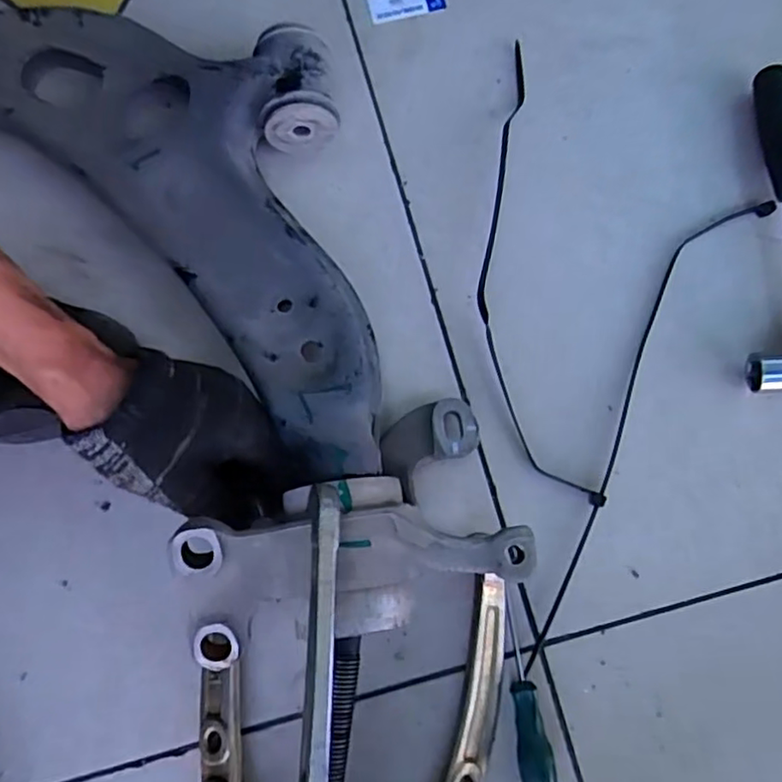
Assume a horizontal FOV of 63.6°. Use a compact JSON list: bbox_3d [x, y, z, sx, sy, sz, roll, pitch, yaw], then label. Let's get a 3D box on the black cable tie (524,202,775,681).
[{"bbox_3d":[0.164,0.013,0.433,0.045,0.008,0.371,31,80,6],"label":"black cable tie"}]

